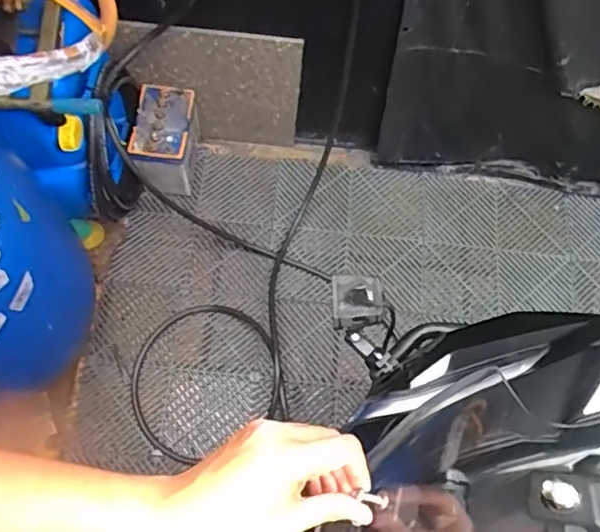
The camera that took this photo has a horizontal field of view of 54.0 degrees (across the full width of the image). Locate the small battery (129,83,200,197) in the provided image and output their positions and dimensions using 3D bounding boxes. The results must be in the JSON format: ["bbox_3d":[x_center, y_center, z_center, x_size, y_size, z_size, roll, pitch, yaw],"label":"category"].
[{"bbox_3d":[-0.336,-0.297,1.493,0.132,0.228,0.215,6,70,-1],"label":"small battery"}]

